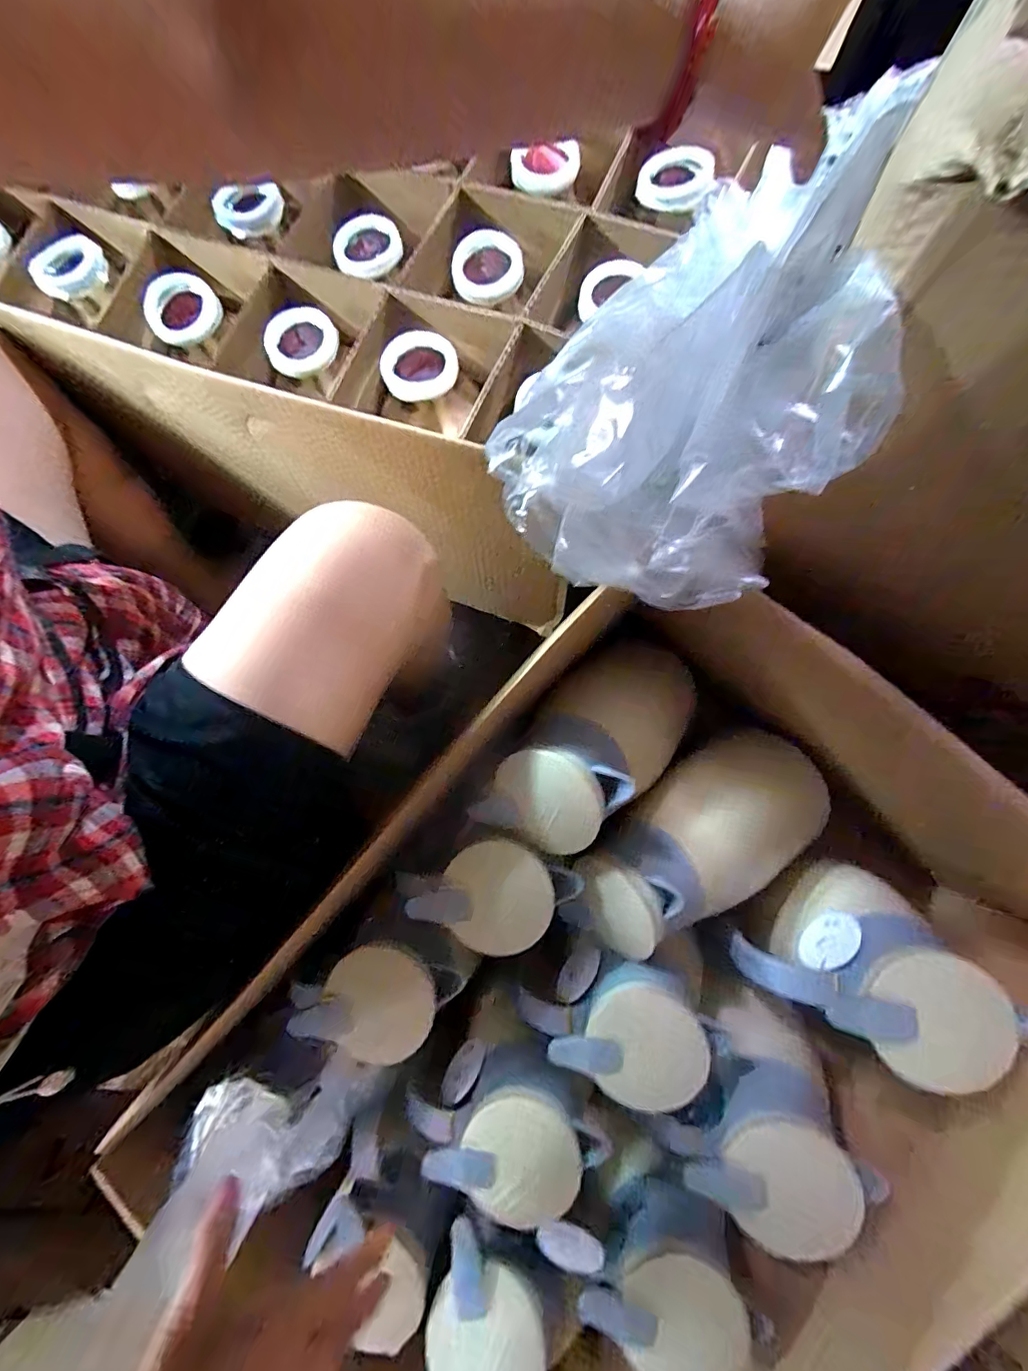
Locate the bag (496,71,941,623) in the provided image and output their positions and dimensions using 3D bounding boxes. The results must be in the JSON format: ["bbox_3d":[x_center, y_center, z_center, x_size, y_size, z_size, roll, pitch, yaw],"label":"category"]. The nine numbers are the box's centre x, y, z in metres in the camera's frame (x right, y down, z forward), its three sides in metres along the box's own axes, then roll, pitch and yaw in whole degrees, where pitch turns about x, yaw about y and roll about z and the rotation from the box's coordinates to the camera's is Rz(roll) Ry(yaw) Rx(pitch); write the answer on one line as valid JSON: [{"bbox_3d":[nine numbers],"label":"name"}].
[{"bbox_3d":[0.106,-0.167,0.273,0.169,0.123,0.212,39,81,10],"label":"bag"}]

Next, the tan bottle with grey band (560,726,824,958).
[{"bbox_3d":[0.167,0.133,0.432,0.249,0.086,0.116,-24,76,-25],"label":"tan bottle with grey band"}]

